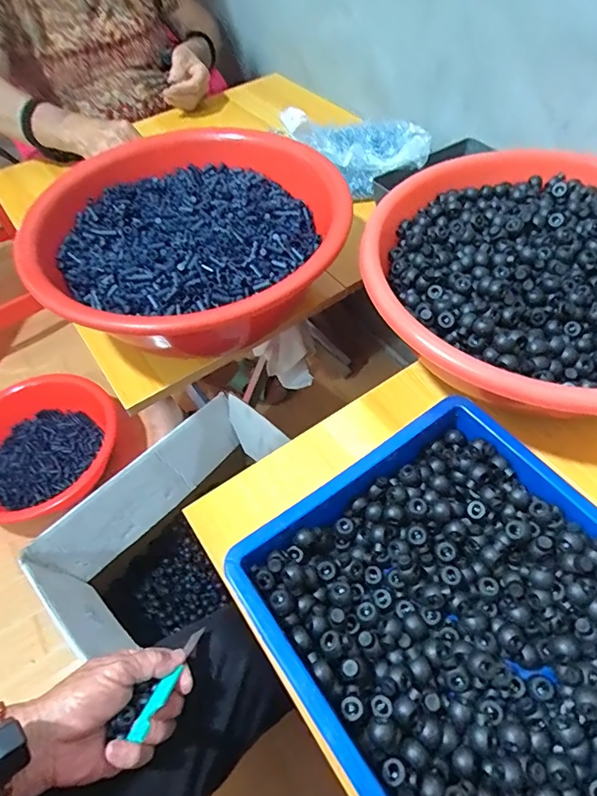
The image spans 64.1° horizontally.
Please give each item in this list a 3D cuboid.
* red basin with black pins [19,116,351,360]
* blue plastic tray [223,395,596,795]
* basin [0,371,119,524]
[{"bbox_3d":[-0.127,-0.173,0.541,0.325,0.104,0.348,-37,62,-20],"label":"red basin with black pins"},{"bbox_3d":[0.158,0.179,0.315,0.273,0.054,0.359,-32,60,-17],"label":"blue plastic tray"},{"bbox_3d":[-0.551,0.110,0.995,0.317,0.102,0.331,-1,56,2],"label":"basin"}]

